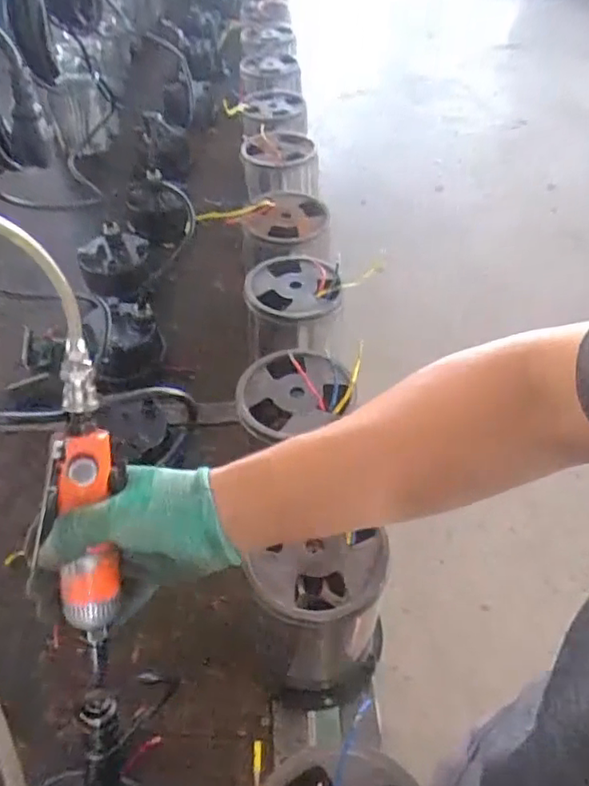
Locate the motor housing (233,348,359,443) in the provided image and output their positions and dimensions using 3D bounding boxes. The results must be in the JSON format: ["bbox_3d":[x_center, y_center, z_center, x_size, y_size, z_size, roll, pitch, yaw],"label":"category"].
[{"bbox_3d":[-0.005,-0.009,0.607,0.113,0.031,0.111,0,48,0],"label":"motor housing"}]

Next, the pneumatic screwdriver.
[{"bbox_3d":[-0.153,0.082,0.423,0.053,0.231,0.033,-1,5,-1],"label":"pneumatic screwdriver"}]

